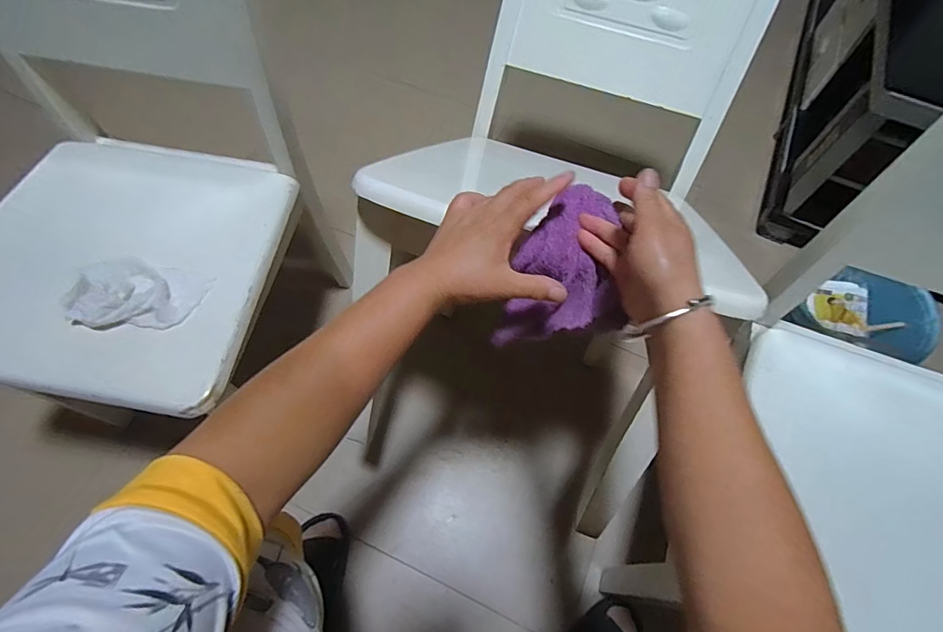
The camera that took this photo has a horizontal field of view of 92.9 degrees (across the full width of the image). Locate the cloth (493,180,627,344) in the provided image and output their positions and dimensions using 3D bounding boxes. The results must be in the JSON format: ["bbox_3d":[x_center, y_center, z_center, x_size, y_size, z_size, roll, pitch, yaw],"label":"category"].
[{"bbox_3d":[0.085,-0.047,0.446,0.105,0.092,0.126,3,63,-1],"label":"cloth"}]

